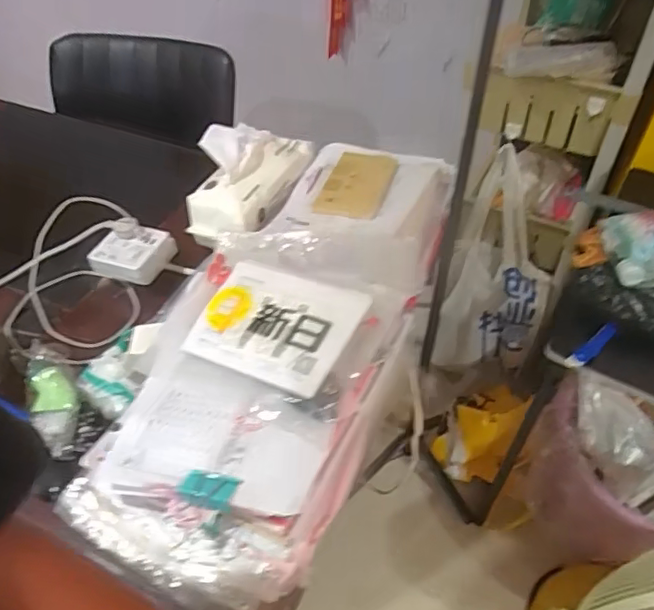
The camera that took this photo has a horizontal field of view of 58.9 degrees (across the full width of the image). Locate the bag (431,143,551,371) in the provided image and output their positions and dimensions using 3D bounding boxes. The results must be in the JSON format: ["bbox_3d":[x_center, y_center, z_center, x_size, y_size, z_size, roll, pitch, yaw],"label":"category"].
[{"bbox_3d":[0.400,-0.060,1.379,0.212,0.545,0.114,8,26,6],"label":"bag"}]

